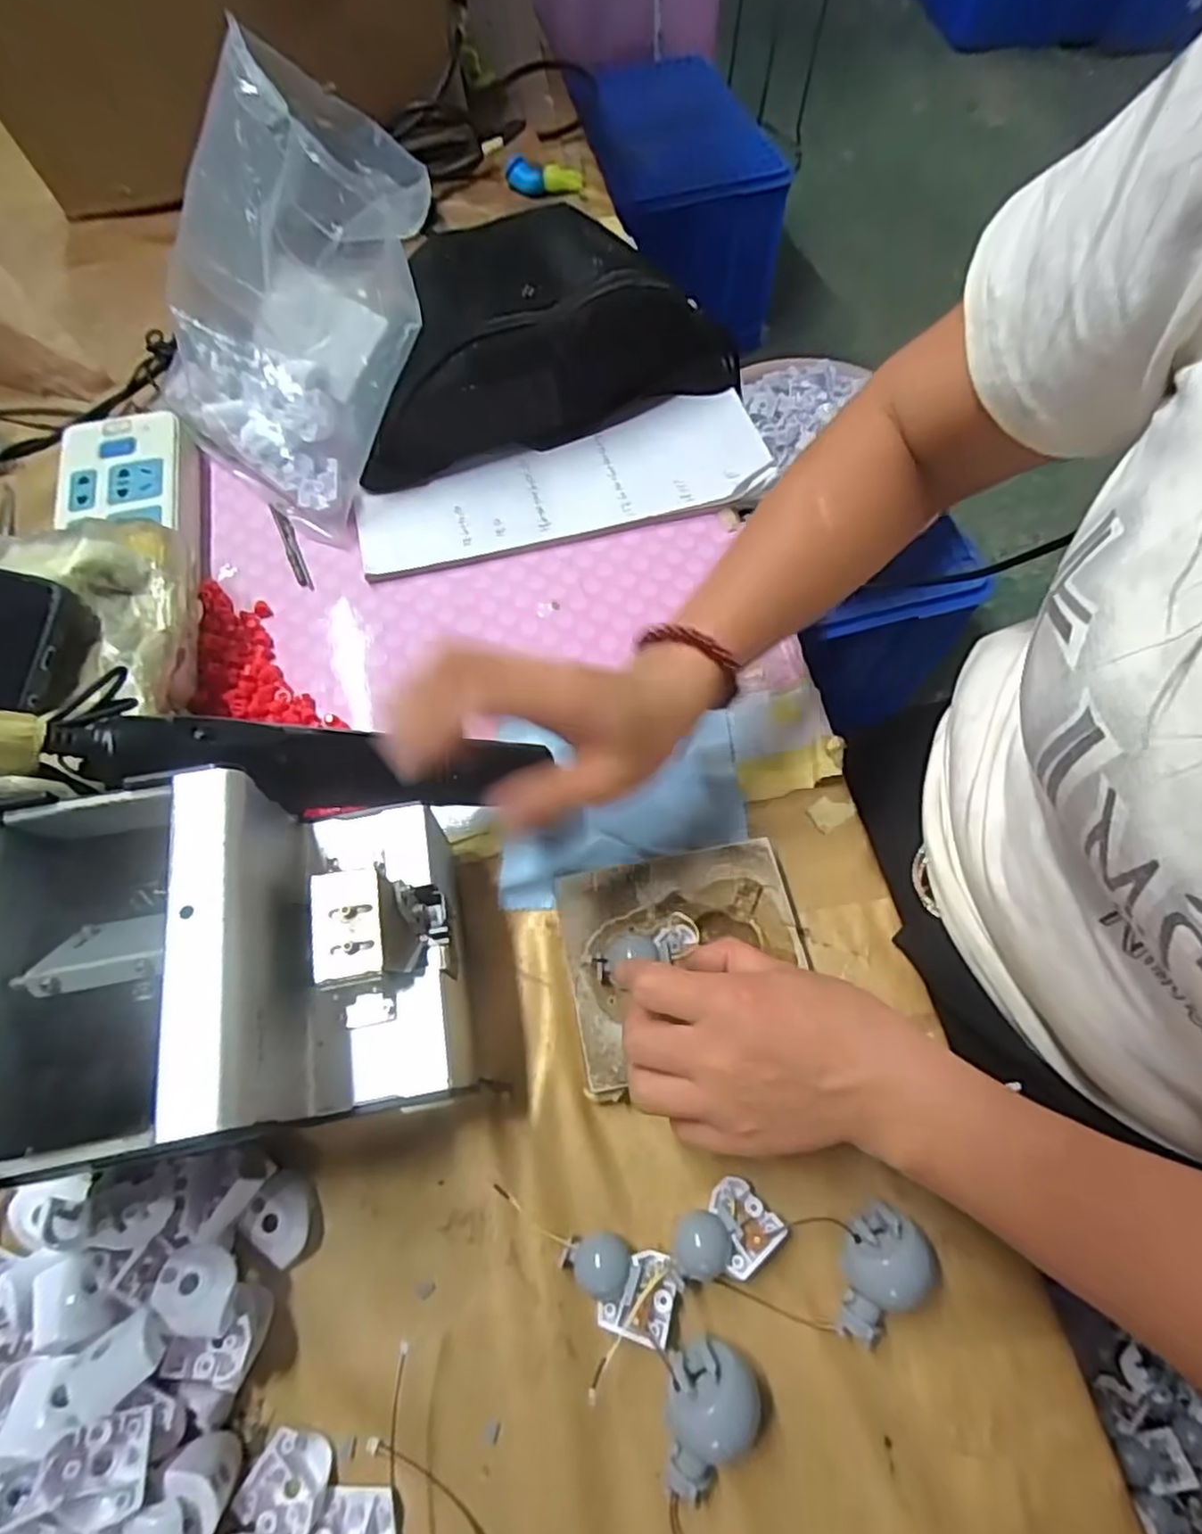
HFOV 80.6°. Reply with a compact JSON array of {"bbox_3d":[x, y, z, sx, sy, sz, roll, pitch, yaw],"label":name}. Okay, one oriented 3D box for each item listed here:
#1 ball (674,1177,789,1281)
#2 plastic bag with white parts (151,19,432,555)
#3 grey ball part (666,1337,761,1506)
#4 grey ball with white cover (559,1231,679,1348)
[{"bbox_3d":[0.054,0.207,0.316,0.044,0.023,0.031,-35,72,-15],"label":"ball"},{"bbox_3d":[-0.186,-0.307,0.451,0.194,0.162,0.197,43,72,15],"label":"plastic bag with white parts"},{"bbox_3d":[0.044,0.263,0.287,0.035,0.033,0.048,3,67,0],"label":"grey ball part"},{"bbox_3d":[0.007,0.224,0.308,0.050,0.020,0.031,14,67,4],"label":"grey ball with white cover"}]

